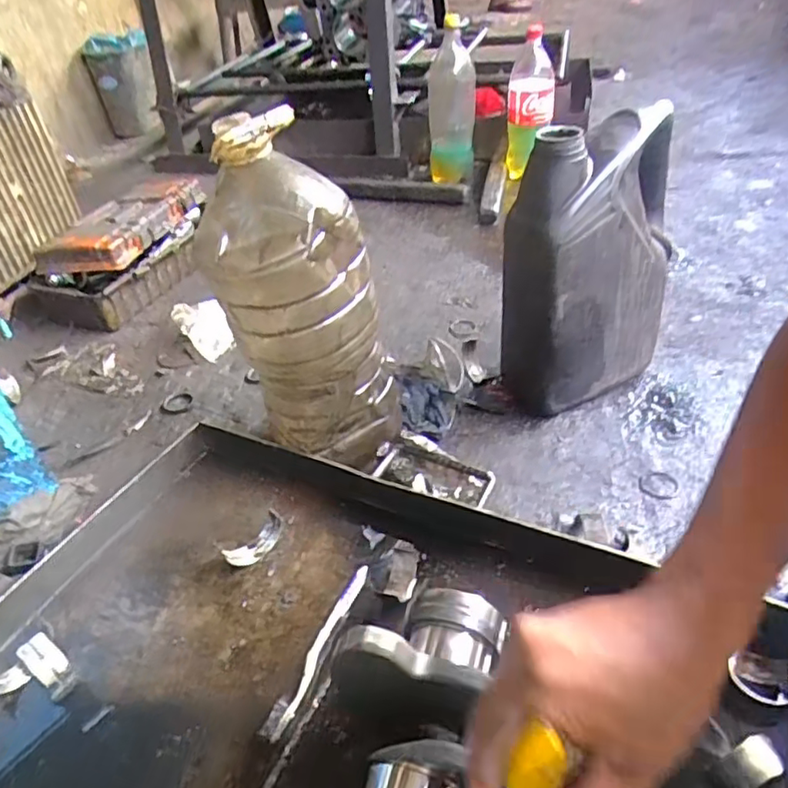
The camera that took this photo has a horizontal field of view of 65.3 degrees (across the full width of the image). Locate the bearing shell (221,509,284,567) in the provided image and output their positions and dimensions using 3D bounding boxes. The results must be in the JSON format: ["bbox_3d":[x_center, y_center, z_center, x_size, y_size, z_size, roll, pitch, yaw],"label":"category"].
[{"bbox_3d":[-0.148,0.158,0.661,0.068,0.026,0.028,-40,47,-17],"label":"bearing shell"}]

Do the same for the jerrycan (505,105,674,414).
[{"bbox_3d":[0.234,-0.143,0.752,0.216,0.350,0.100,-26,42,-23],"label":"jerrycan"}]

